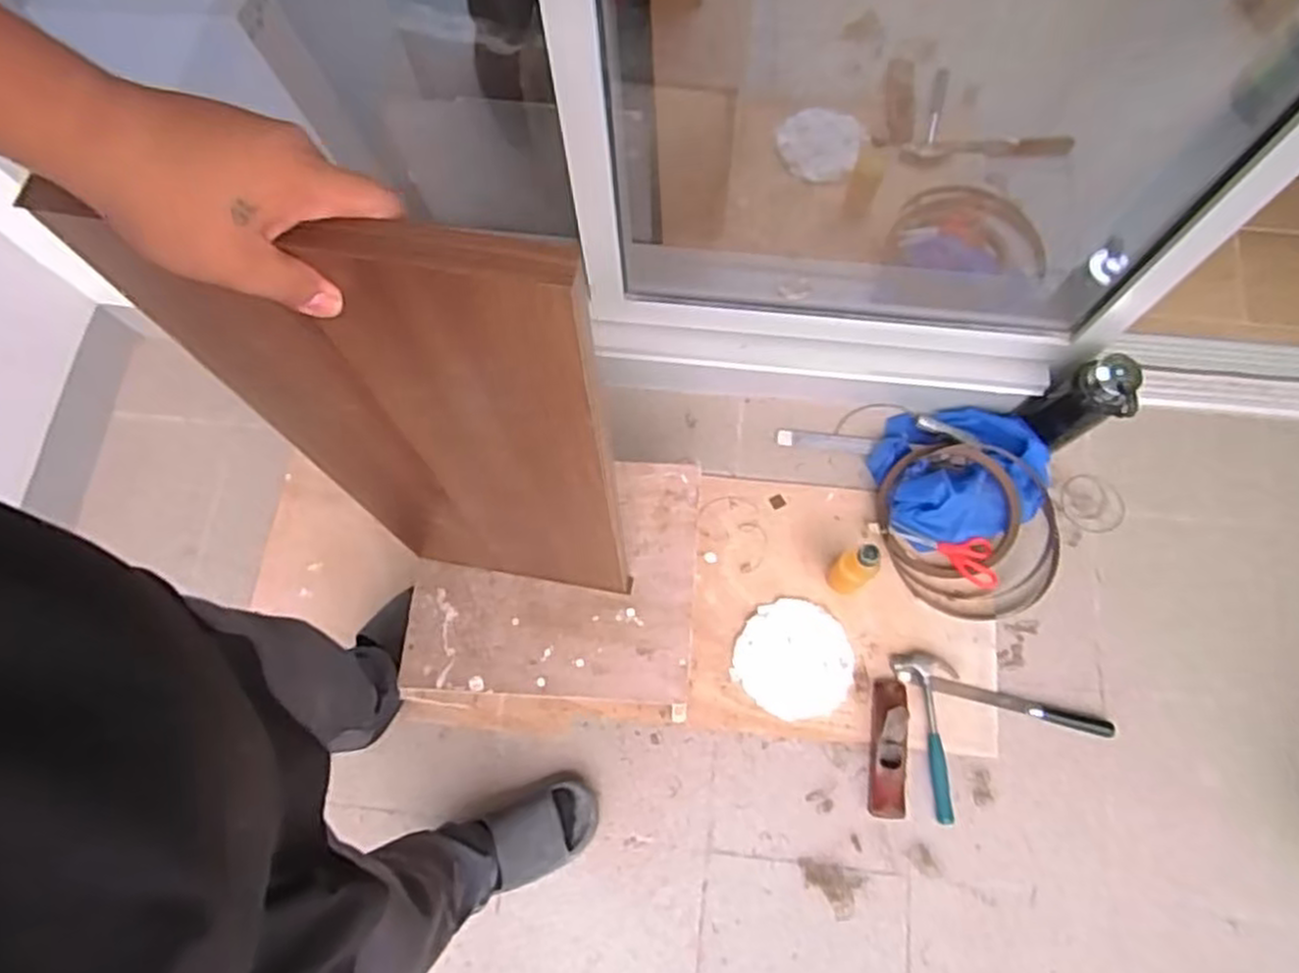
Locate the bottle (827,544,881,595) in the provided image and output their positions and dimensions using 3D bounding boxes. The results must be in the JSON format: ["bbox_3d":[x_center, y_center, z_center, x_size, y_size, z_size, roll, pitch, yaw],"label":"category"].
[{"bbox_3d":[0.312,0.130,1.184,0.058,0.184,0.052,43,78,13],"label":"bottle"}]

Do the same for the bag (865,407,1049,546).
[{"bbox_3d":[0.516,-0.021,1.290,0.274,0.070,0.234,2,74,2],"label":"bag"}]

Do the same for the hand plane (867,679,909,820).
[{"bbox_3d":[0.371,0.402,1.194,0.053,0.042,0.204,7,74,4],"label":"hand plane"}]

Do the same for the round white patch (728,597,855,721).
[{"bbox_3d":[0.230,0.278,1.243,0.184,0.007,0.182,0,74,1],"label":"round white patch"}]

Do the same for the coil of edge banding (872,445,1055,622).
[{"bbox_3d":[0.532,0.064,1.269,0.277,0.063,0.300,-22,74,-5],"label":"coil of edge banding"}]

